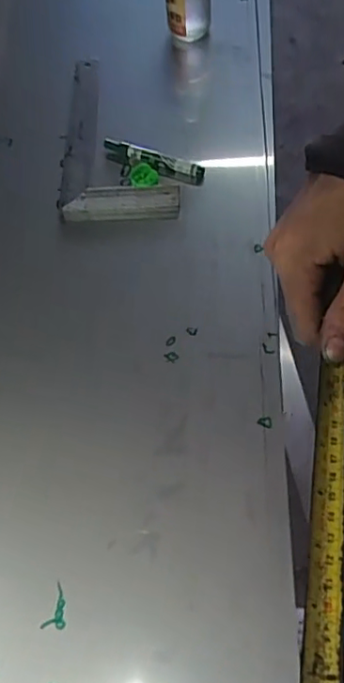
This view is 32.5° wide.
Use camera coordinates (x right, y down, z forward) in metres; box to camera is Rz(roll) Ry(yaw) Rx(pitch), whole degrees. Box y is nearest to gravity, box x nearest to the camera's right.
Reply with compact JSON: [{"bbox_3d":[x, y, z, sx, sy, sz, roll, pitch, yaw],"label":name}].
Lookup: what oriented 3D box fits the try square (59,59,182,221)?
[{"bbox_3d":[-0.072,-0.282,0.810,0.153,0.021,0.278,-2,62,1],"label":"try square"}]

